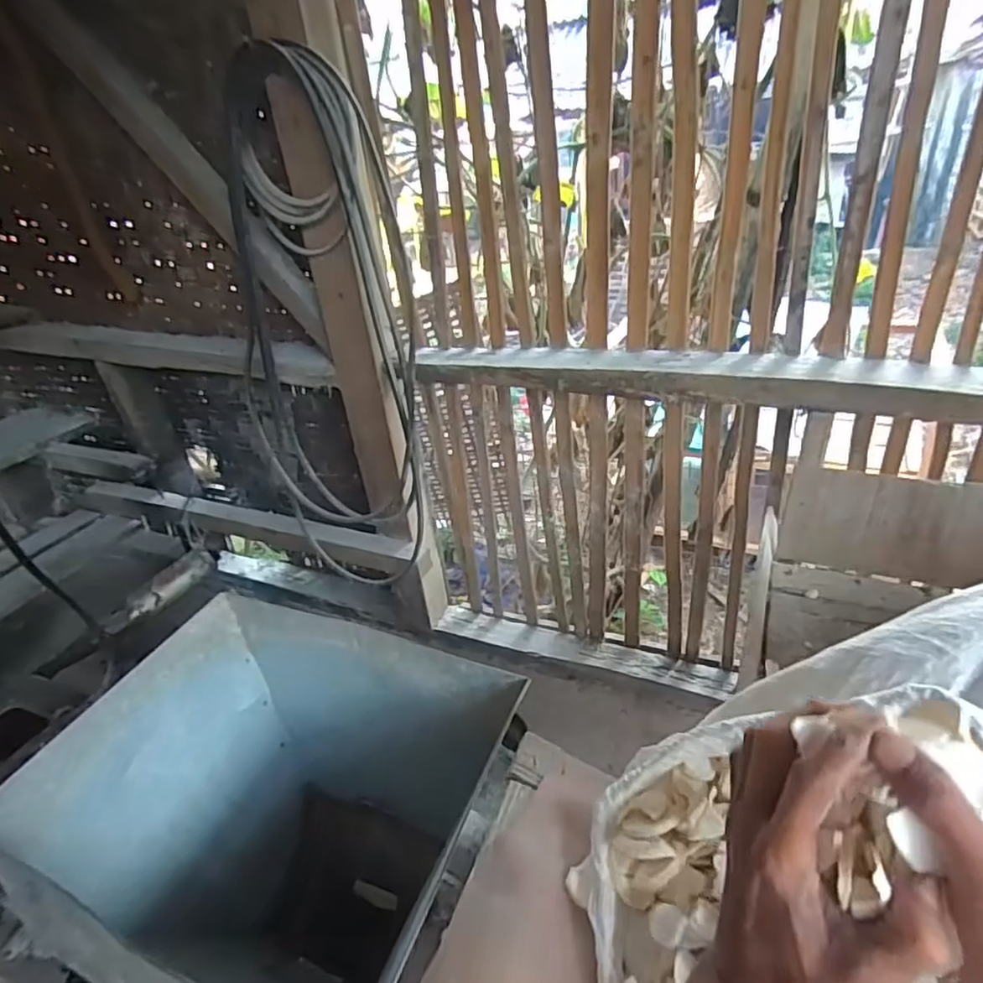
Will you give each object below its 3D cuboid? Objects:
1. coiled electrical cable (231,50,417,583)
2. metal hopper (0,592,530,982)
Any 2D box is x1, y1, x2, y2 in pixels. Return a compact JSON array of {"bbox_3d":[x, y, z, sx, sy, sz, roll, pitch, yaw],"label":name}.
[{"bbox_3d":[-0.281,-0.227,1.085,0.372,0.857,0.130,6,33,18],"label":"coiled electrical cable"},{"bbox_3d":[-0.143,0.256,0.455,0.258,0.243,0.231,10,35,24],"label":"metal hopper"}]

